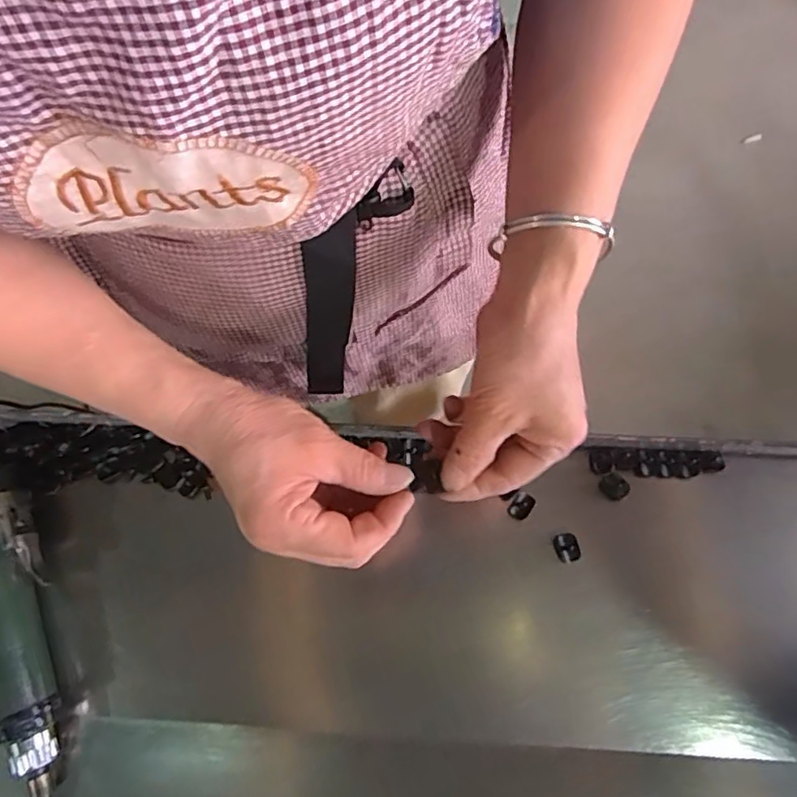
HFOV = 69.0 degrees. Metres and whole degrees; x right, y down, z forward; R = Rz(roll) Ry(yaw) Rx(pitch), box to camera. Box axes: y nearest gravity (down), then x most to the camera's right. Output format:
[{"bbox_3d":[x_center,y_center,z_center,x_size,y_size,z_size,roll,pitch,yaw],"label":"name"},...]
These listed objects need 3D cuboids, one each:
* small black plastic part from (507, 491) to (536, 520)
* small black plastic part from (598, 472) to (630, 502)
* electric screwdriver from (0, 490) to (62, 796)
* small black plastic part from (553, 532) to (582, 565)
[{"bbox_3d":[0.089,0.078,0.421,0.016,0.006,0.019,26,74,9],"label":"small black plastic part"},{"bbox_3d":[0.158,0.065,0.426,0.016,0.014,0.019,-31,74,-9],"label":"small black plastic part"},{"bbox_3d":[-0.251,0.160,0.382,0.055,0.051,0.241,-22,73,-6],"label":"electric screwdriver"},{"bbox_3d":[0.119,0.106,0.409,0.015,0.012,0.020,-8,72,-1],"label":"small black plastic part"}]

